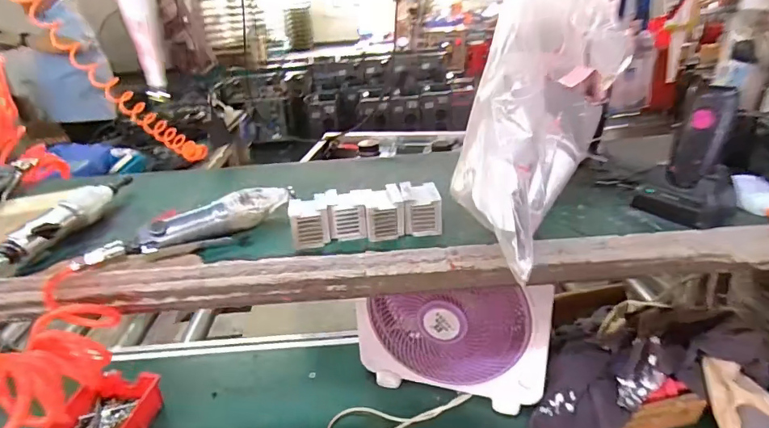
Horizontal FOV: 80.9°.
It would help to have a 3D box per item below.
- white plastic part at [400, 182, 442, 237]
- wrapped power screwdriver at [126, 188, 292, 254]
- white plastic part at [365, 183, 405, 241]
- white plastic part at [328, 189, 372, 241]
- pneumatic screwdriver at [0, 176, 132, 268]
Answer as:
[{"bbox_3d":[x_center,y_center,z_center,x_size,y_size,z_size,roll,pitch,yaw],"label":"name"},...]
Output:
[{"bbox_3d":[0.041,-0.006,0.513,0.040,0.045,0.049,-4,27,-2],"label":"white plastic part"},{"bbox_3d":[-0.196,0.003,0.521,0.187,0.036,0.038,-18,31,-27],"label":"wrapped power screwdriver"},{"bbox_3d":[-0.001,-0.002,0.507,0.040,0.044,0.045,-5,27,-5],"label":"white plastic part"},{"bbox_3d":[-0.037,0.001,0.509,0.042,0.043,0.044,0,27,5],"label":"white plastic part"},{"bbox_3d":[-0.384,-0.002,0.546,0.038,0.030,0.257,-2,27,2],"label":"pneumatic screwdriver"}]

